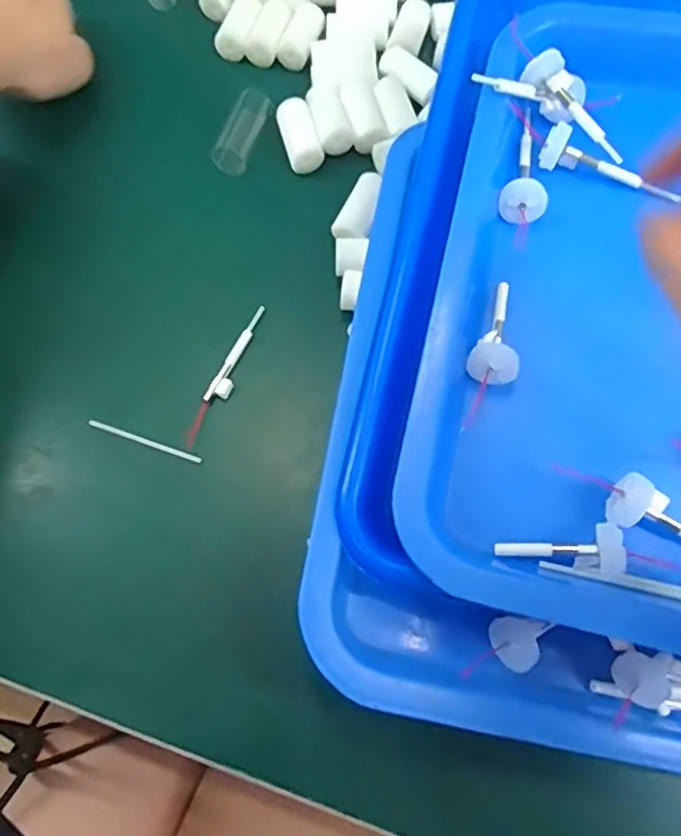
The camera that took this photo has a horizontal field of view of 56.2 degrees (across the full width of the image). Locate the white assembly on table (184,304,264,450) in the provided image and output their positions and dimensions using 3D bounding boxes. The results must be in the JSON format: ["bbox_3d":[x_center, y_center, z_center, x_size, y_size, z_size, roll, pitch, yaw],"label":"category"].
[{"bbox_3d":[-0.058,-0.022,0.328,0.009,0.006,0.085,21,69,9],"label":"white assembly on table"}]

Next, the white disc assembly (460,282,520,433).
[{"bbox_3d":[0.067,-0.028,0.271,0.020,0.019,0.068,21,69,9],"label":"white disc assembly"}]

